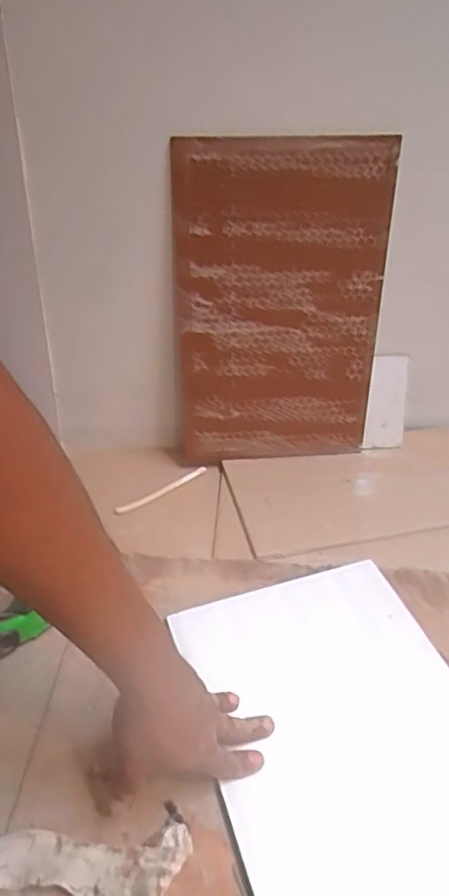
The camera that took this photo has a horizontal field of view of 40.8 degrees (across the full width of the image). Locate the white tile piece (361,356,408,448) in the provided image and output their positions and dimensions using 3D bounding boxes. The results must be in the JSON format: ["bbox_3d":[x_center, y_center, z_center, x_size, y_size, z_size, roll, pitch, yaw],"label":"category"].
[{"bbox_3d":[0.227,-0.064,0.853,0.062,0.129,0.016,-3,16,-13],"label":"white tile piece"}]

